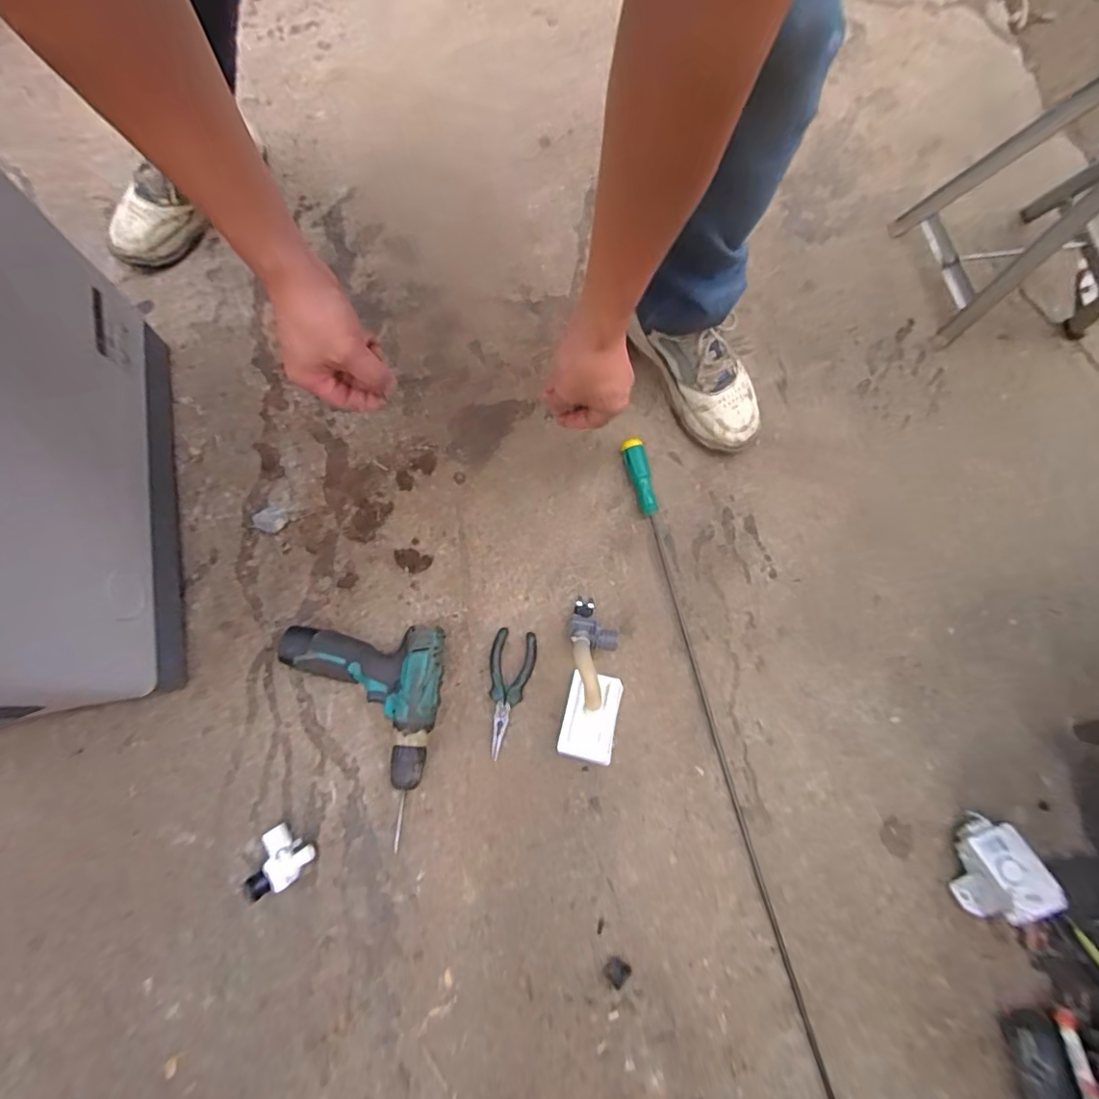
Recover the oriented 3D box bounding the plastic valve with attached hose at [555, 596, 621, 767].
[{"bbox_3d":[0.053,0.155,0.692,0.068,0.079,0.190,6,79,-1],"label":"plastic valve with attached hose"}]

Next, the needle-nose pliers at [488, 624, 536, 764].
[{"bbox_3d":[-0.053,0.179,0.719,0.056,0.016,0.151,8,79,-1],"label":"needle-nose pliers"}]

